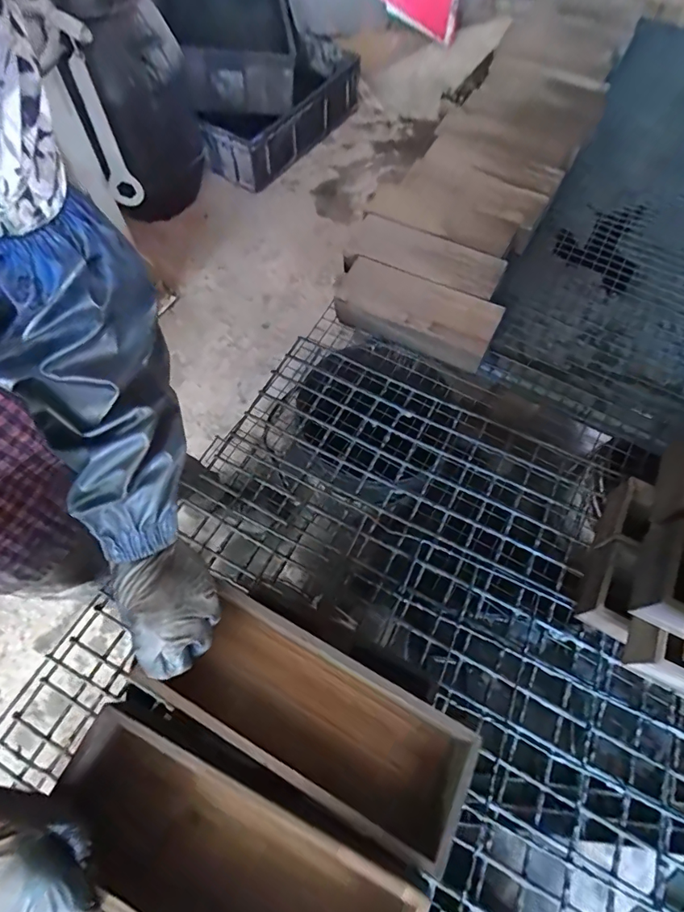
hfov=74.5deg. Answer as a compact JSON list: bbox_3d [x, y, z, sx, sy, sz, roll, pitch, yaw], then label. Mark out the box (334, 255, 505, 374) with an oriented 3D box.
[{"bbox_3d":[0.131,-0.262,0.813,0.289,0.086,0.102,30,68,13],"label":"box"}]

